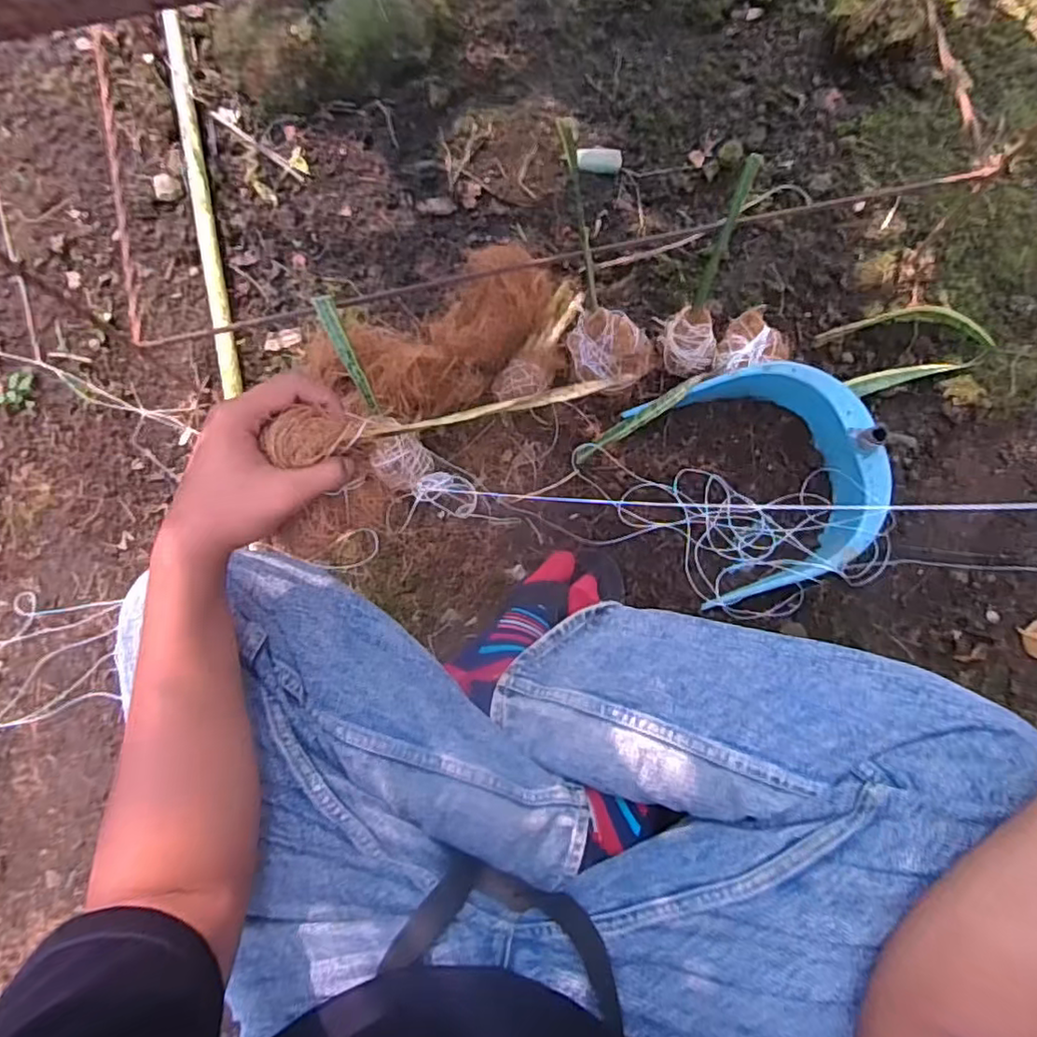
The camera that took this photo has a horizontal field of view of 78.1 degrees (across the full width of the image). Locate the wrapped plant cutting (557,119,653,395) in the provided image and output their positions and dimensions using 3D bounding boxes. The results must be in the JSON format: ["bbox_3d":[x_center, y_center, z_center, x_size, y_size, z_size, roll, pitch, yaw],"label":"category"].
[{"bbox_3d":[0.084,-0.256,0.677,0.074,0.063,0.288,-22,127,-6],"label":"wrapped plant cutting"}]

